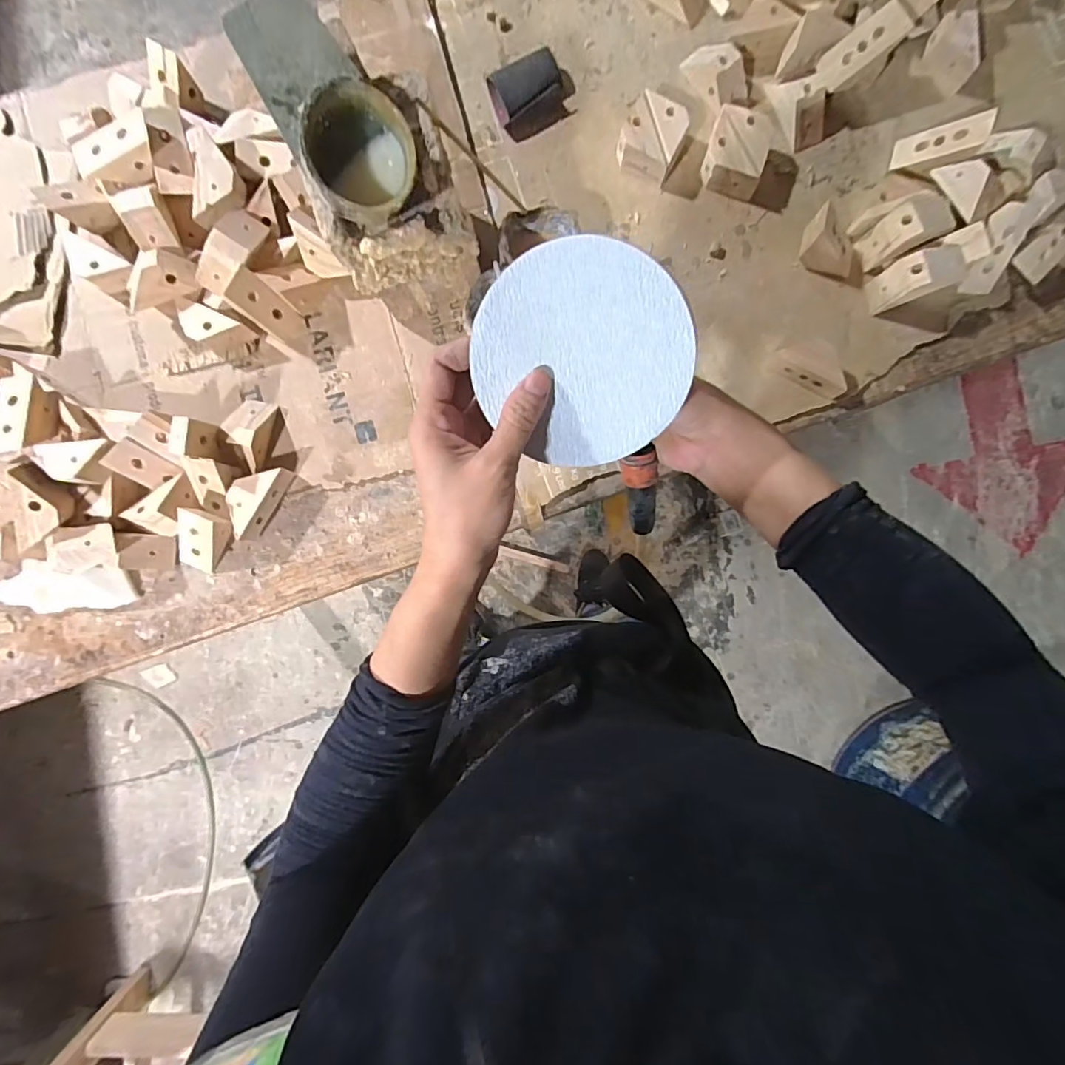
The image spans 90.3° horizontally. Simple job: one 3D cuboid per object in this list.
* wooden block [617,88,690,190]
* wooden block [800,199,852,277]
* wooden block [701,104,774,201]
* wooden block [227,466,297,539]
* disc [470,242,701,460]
[{"bbox_3d":[0.130,-0.425,0.574,0.067,0.036,0.071,28,89,0],"label":"wooden block"},{"bbox_3d":[0.320,-0.304,0.559,0.069,0.052,0.045,25,89,0],"label":"wooden block"},{"bbox_3d":[0.220,-0.412,0.569,0.063,0.037,0.088,12,90,0],"label":"wooden block"},{"bbox_3d":[-0.293,-0.036,0.557,0.036,0.035,0.082,31,89,0],"label":"wooden block"},{"bbox_3d":[0.027,-0.095,0.296,0.116,0.010,0.118,4,119,7],"label":"disc"}]

